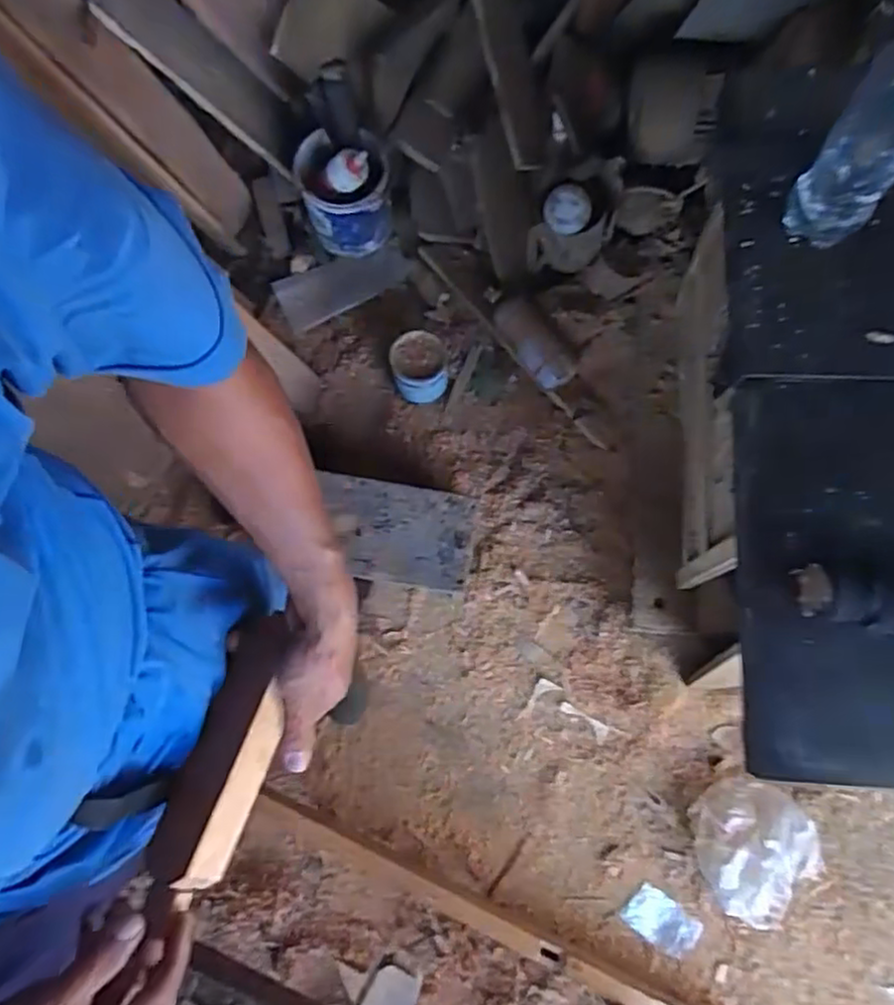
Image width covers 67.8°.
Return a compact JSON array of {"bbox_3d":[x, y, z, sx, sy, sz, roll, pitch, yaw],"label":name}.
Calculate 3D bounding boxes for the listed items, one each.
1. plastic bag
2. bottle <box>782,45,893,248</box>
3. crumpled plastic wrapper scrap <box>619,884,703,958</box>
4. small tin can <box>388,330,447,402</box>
[{"bbox_3d":[0.549,0.619,1.190,0.219,0.080,0.243,-39,82,-7],"label":"plastic bag"},{"bbox_3d":[0.293,-0.250,0.439,0.067,0.209,0.050,42,82,7],"label":"bottle"},{"bbox_3d":[0.389,0.760,1.203,0.129,0.004,0.080,36,81,6],"label":"crumpled plastic wrapper scrap"},{"bbox_3d":[-0.057,-0.273,1.361,0.113,0.115,0.118,-9,79,-2],"label":"small tin can"}]

